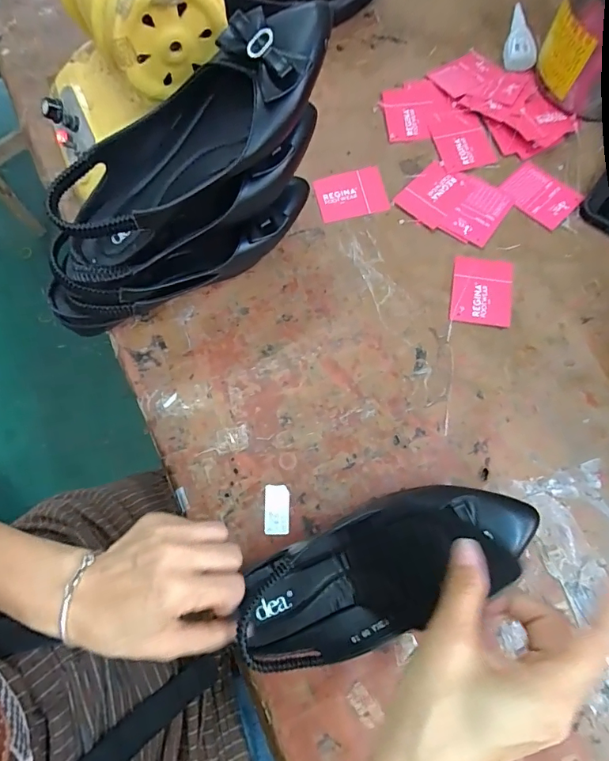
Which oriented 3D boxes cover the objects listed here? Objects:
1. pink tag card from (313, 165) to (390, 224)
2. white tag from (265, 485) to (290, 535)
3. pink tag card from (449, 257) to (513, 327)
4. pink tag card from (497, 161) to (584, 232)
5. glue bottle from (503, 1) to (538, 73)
[{"bbox_3d":[0.049,-0.198,0.473,0.071,0.005,0.054,-12,73,-1],"label":"pink tag card"},{"bbox_3d":[-0.023,0.110,0.378,0.021,0.004,0.040,0,73,2],"label":"white tag"},{"bbox_3d":[0.172,-0.086,0.432,0.056,0.004,0.069,9,74,5],"label":"pink tag card"},{"bbox_3d":[0.243,-0.192,0.464,0.071,0.004,0.052,43,79,13],"label":"pink tag card"},{"bbox_3d":[0.246,-0.395,0.514,0.030,0.020,0.079,-4,85,1],"label":"glue bottle"}]

